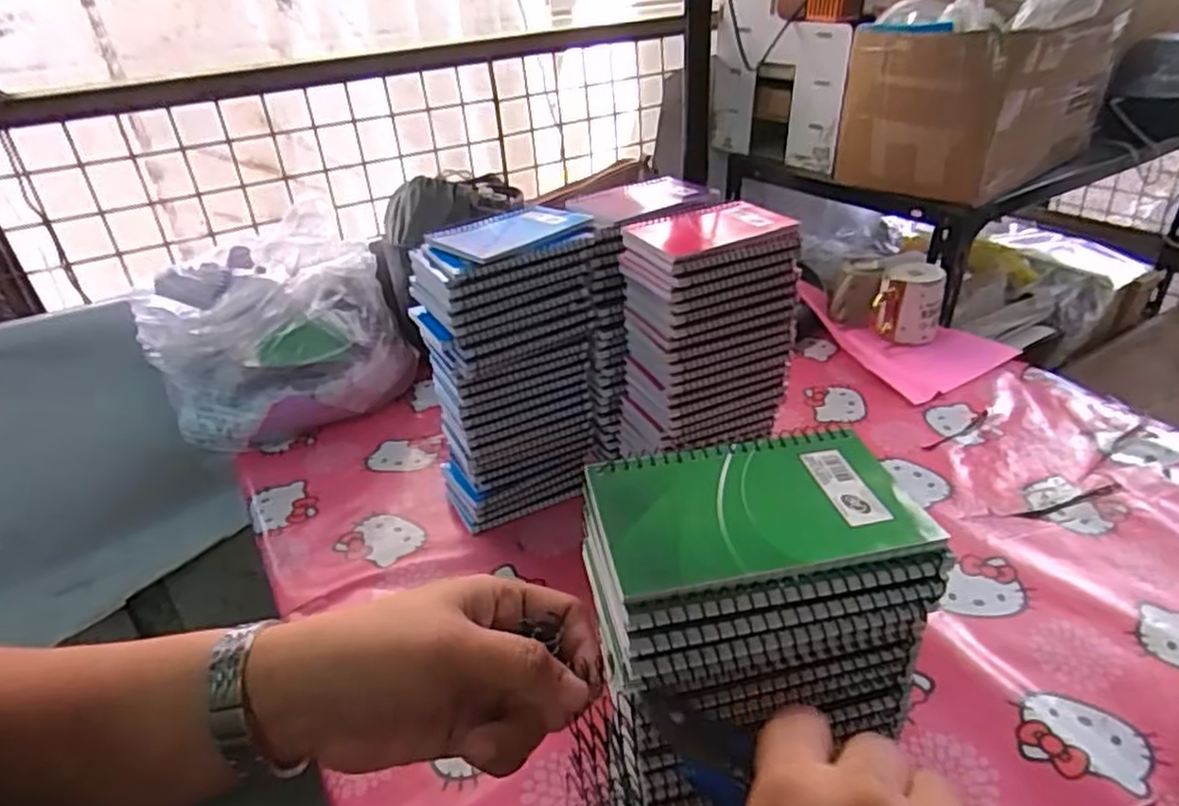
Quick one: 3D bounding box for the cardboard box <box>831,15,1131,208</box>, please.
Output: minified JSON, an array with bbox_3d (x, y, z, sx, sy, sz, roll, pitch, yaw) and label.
[{"bbox_3d":[0.570,-0.457,1.074,0.368,0.210,0.258,-28,39,-33],"label":"cardboard box"}]

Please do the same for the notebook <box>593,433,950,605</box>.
[{"bbox_3d":[0.072,0.044,0.306,0.133,0.009,0.080,-8,32,-6],"label":"notebook"}]

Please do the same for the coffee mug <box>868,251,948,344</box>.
[{"bbox_3d":[0.445,-0.141,0.991,0.083,0.101,0.069,15,36,27],"label":"coffee mug"}]

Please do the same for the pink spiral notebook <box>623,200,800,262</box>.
[{"bbox_3d":[0.109,-0.149,0.617,0.132,0.016,0.093,-15,33,-17],"label":"pink spiral notebook"}]

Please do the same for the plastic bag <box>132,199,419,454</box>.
[{"bbox_3d":[-0.389,-0.088,0.904,0.286,0.219,0.233,-28,39,-33],"label":"plastic bag"}]

